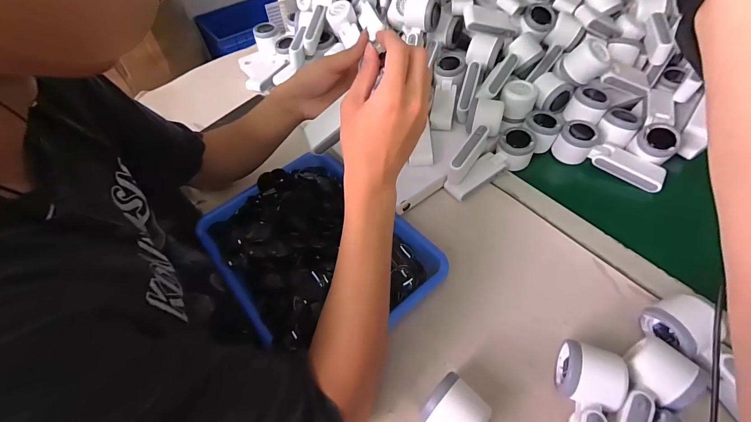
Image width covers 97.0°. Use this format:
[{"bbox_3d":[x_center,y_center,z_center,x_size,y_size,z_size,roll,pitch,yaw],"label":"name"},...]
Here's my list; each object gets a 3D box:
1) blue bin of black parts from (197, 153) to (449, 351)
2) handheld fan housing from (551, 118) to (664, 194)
[{"bbox_3d":[-0.091,0.050,0.488,0.250,0.073,0.326,-34,57,-21],"label":"blue bin of black parts"},{"bbox_3d":[0.384,-0.094,0.540,0.165,0.049,0.070,34,62,27],"label":"handheld fan housing"}]

